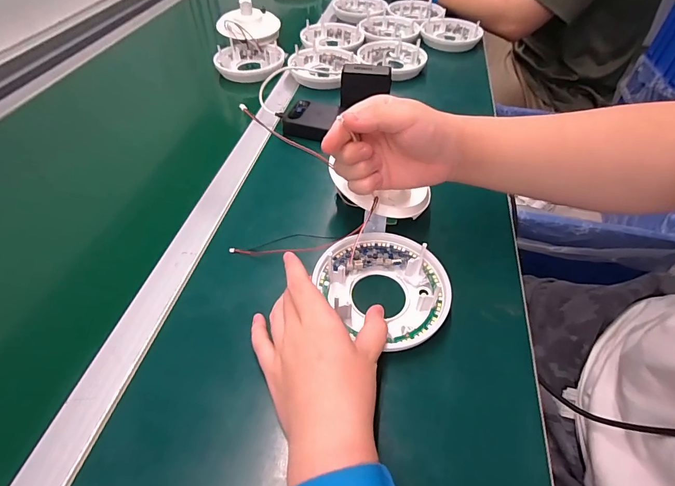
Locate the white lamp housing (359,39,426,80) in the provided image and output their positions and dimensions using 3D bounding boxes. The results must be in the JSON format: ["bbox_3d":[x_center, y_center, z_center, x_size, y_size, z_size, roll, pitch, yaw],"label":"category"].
[{"bbox_3d":[0.106,-0.357,0.729,0.127,0.032,0.118,15,51,10],"label":"white lamp housing"}]

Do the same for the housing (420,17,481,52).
[{"bbox_3d":[0.246,-0.459,0.818,0.122,0.031,0.121,7,50,3],"label":"housing"}]

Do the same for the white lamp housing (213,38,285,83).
[{"bbox_3d":[-0.170,-0.349,0.719,0.129,0.031,0.117,11,50,6],"label":"white lamp housing"}]

